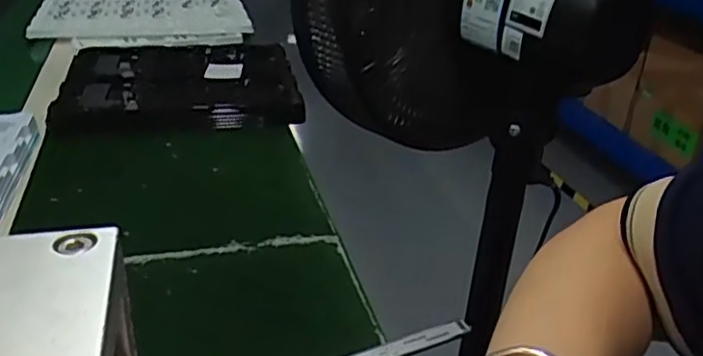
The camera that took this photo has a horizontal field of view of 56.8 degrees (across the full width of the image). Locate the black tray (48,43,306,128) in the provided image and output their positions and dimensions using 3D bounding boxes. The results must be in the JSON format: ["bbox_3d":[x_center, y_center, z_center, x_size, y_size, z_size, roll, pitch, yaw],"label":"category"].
[{"bbox_3d":[-0.245,-0.141,0.933,0.307,0.042,0.318,-3,28,-12],"label":"black tray"}]

